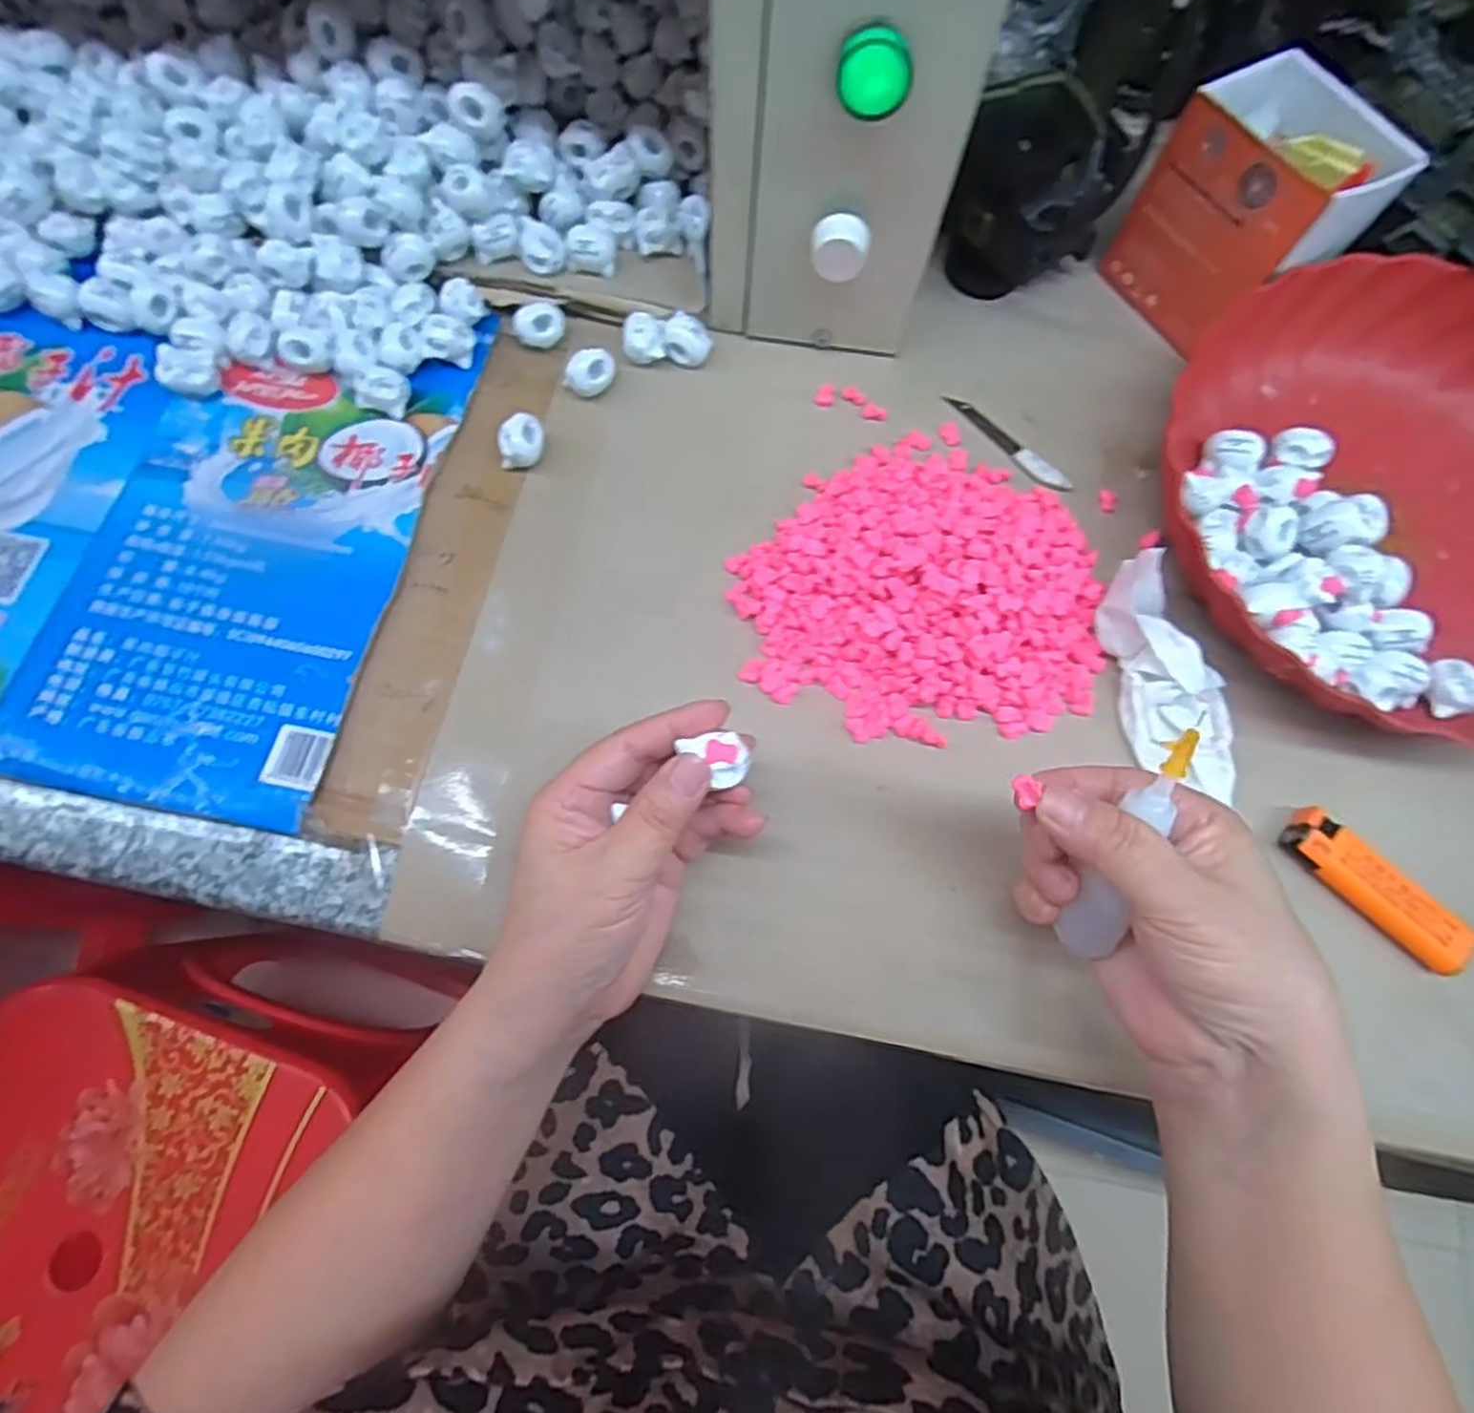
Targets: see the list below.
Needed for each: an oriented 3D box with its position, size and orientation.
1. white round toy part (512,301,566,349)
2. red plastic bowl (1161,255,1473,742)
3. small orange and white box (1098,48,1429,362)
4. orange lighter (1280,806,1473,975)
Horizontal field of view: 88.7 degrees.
[{"bbox_3d":[-0.105,-0.202,0.400,0.027,0.012,0.021,-16,72,-7],"label":"white round toy part"},{"bbox_3d":[0.329,-0.103,0.365,0.220,0.056,0.217,0,71,-1],"label":"red plastic bowl"},{"bbox_3d":[0.260,-0.258,0.392,0.069,0.092,0.092,-27,74,-10],"label":"small orange and white box"},{"bbox_3d":[0.271,0.078,0.320,0.023,0.010,0.081,-43,77,-14],"label":"orange lighter"}]

